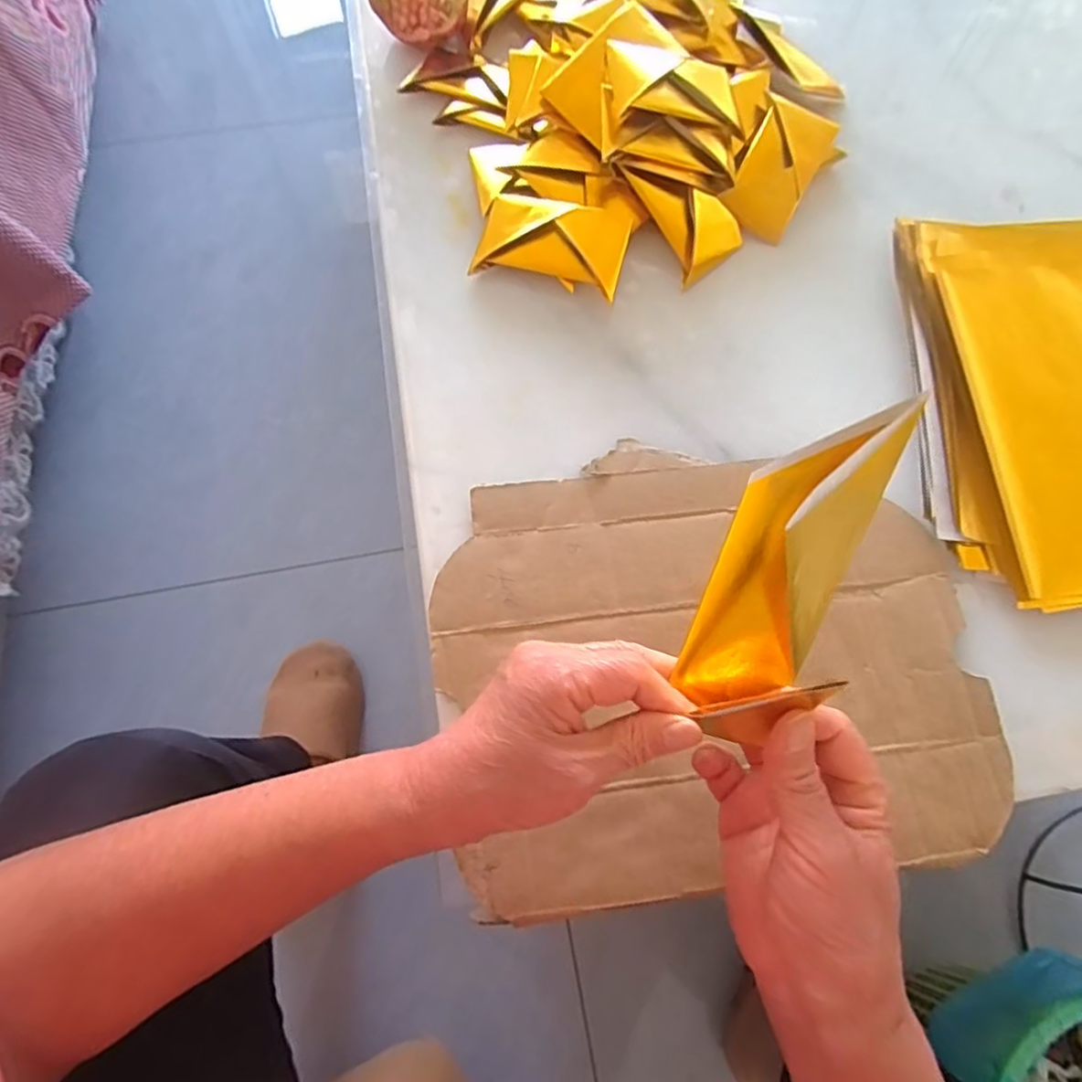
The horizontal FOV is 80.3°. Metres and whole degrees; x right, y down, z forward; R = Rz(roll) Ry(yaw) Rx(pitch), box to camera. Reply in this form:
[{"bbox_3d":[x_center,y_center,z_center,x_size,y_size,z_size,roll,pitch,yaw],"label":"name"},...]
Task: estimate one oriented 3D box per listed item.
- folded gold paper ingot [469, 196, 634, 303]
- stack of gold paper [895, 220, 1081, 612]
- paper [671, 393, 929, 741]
[{"bbox_3d":[0.009,-0.210,0.455,0.103,0.024,0.061,17,72,4],"label":"folded gold paper ingot"},{"bbox_3d":[0.356,-0.099,0.423,0.218,0.024,0.285,2,72,0],"label":"stack of gold paper"},{"bbox_3d":[0.110,0.013,0.272,0.063,0.024,0.148,24,99,7],"label":"paper"}]

